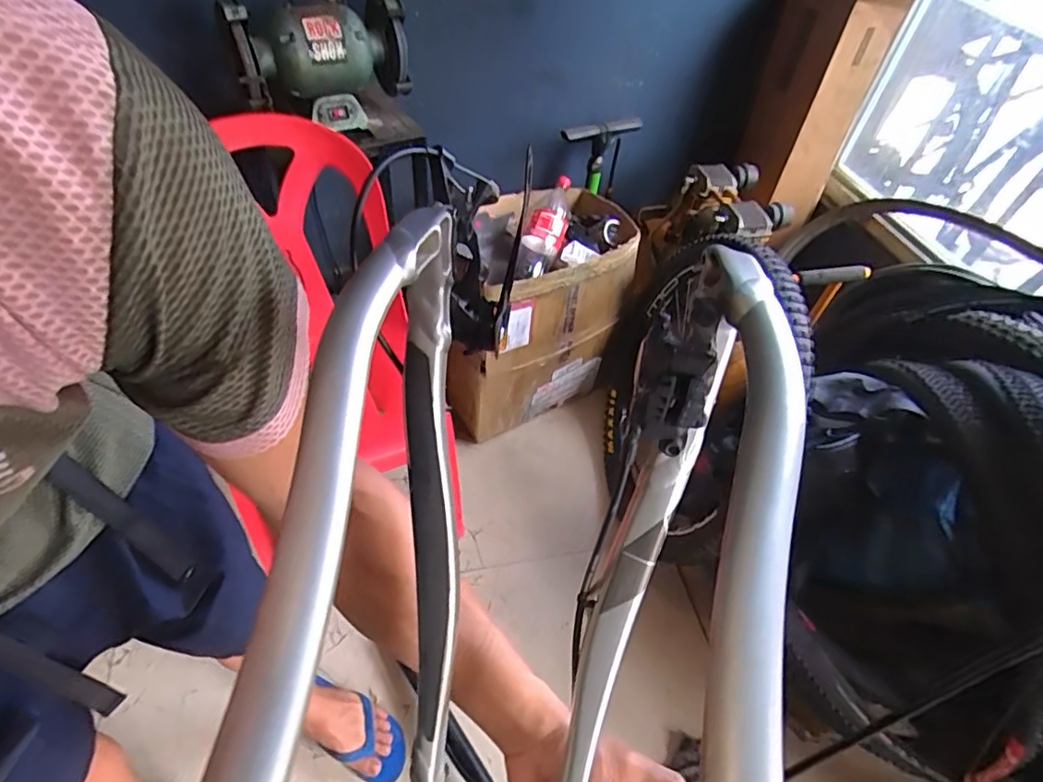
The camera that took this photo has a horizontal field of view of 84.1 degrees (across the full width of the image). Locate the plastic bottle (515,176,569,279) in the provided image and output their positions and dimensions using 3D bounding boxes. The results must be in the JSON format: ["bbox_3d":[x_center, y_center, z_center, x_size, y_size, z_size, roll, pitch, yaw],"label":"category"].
[{"bbox_3d":[0.055,-0.384,1.359,0.097,0.075,0.264,17,72,10],"label":"plastic bottle"}]

